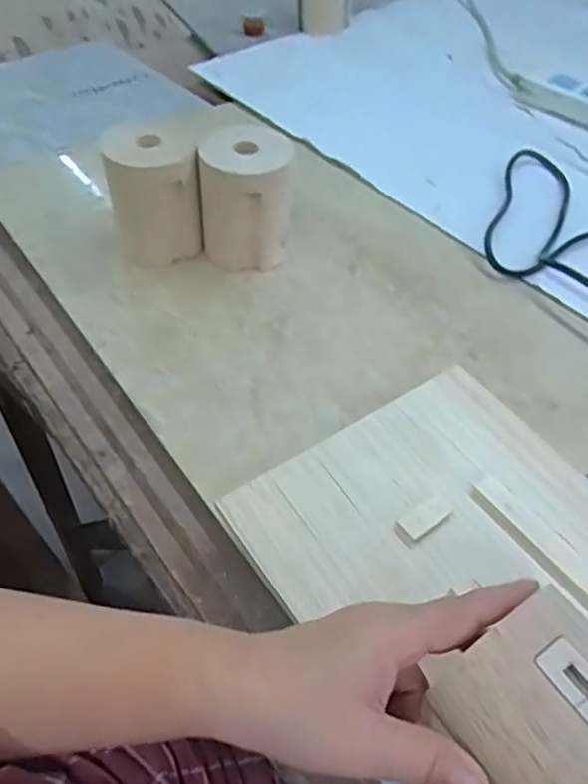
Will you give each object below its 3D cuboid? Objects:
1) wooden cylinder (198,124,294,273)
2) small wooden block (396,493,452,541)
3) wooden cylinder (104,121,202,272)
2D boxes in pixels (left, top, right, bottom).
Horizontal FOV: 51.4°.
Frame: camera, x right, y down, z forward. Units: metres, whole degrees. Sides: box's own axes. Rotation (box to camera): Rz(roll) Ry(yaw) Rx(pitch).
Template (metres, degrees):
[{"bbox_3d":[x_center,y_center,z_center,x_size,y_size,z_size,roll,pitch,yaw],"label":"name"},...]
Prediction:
[{"bbox_3d":[-0.043,-0.168,0.536,0.077,0.102,0.076,-5,52,-6],"label":"wooden cylinder"},{"bbox_3d":[0.081,0.075,0.371,0.036,0.008,0.015,-27,58,-21],"label":"small wooden block"},{"bbox_3d":[-0.122,-0.171,0.534,0.073,0.107,0.065,-12,53,-11],"label":"wooden cylinder"}]

